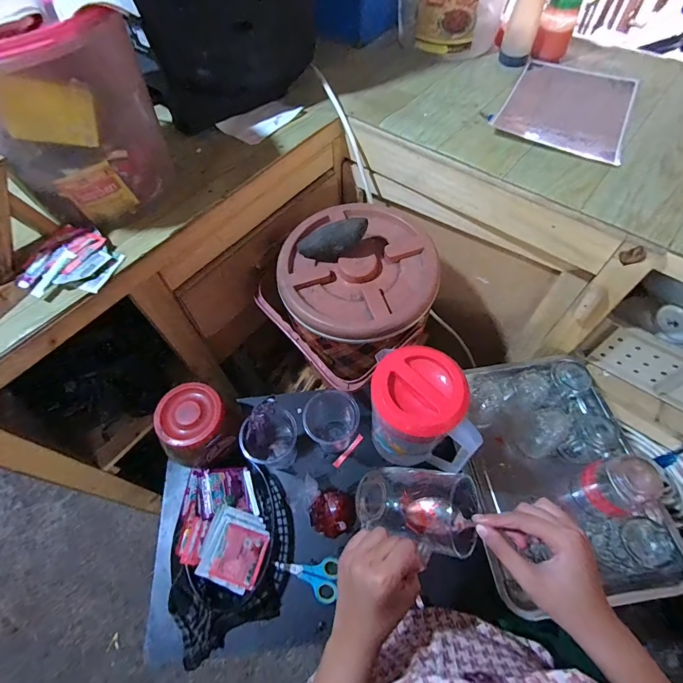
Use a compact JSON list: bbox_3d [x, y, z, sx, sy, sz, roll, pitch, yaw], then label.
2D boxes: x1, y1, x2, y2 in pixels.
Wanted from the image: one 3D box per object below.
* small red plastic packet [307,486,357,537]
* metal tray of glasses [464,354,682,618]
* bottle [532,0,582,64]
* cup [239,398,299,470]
[{"bbox_3d":[-0.014,0.275,0.608,0.069,0.046,0.075,40,69,21],"label":"small red plastic packet"},{"bbox_3d":[0.346,0.189,0.601,0.264,0.135,0.380,-7,61,-1],"label":"metal tray of glasses"},{"bbox_3d":[0.432,-0.630,0.746,0.067,0.121,0.065,22,64,14],"label":"bottle"},{"bbox_3d":[-0.115,0.162,0.628,0.086,0.121,0.076,-23,62,-10],"label":"cup"}]

